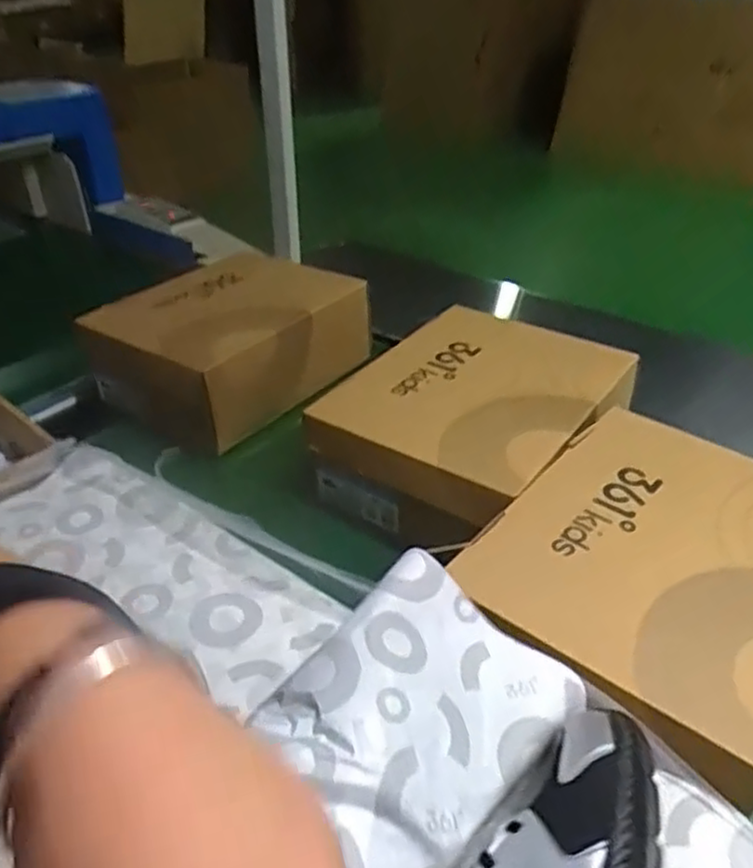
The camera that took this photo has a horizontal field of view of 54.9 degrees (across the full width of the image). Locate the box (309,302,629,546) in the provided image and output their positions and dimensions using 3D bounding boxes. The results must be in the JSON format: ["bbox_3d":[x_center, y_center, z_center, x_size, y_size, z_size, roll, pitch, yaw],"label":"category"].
[{"bbox_3d":[0.102,-0.009,0.761,0.228,0.105,0.267,26,46,32],"label":"box"}]

